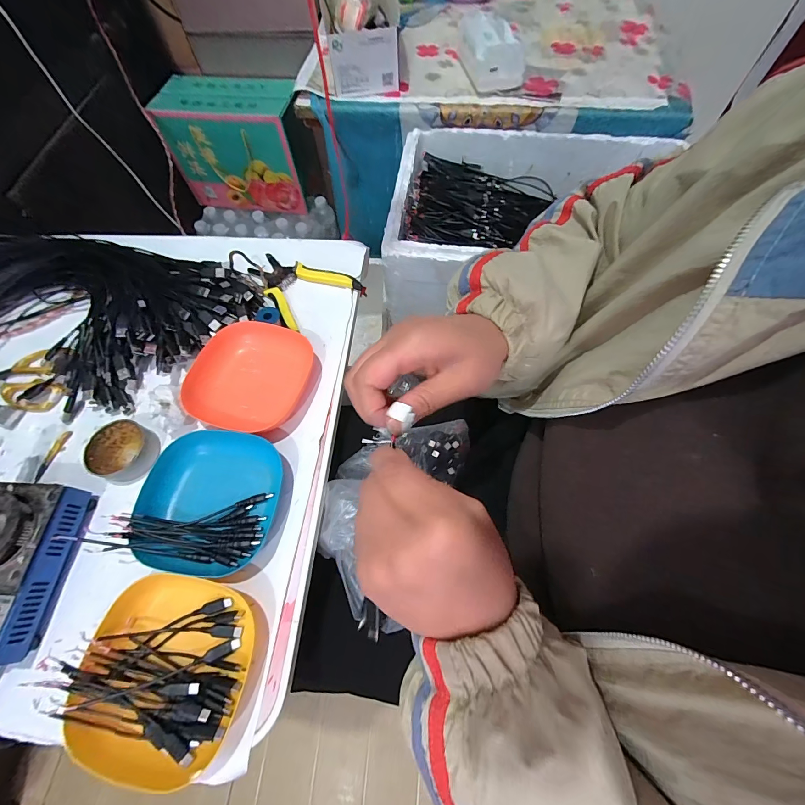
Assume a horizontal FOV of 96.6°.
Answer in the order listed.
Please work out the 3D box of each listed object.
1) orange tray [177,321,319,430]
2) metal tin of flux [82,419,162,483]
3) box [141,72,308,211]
[{"bbox_3d":[-0.178,-0.031,0.426,0.138,0.026,0.132,17,67,9],"label":"orange tray"},{"bbox_3d":[-0.314,0.055,0.404,0.065,0.026,0.062,-1,65,1],"label":"metal tin of flux"},{"bbox_3d":[-0.410,-0.665,0.933,0.319,0.237,0.159,5,65,4],"label":"box"}]

